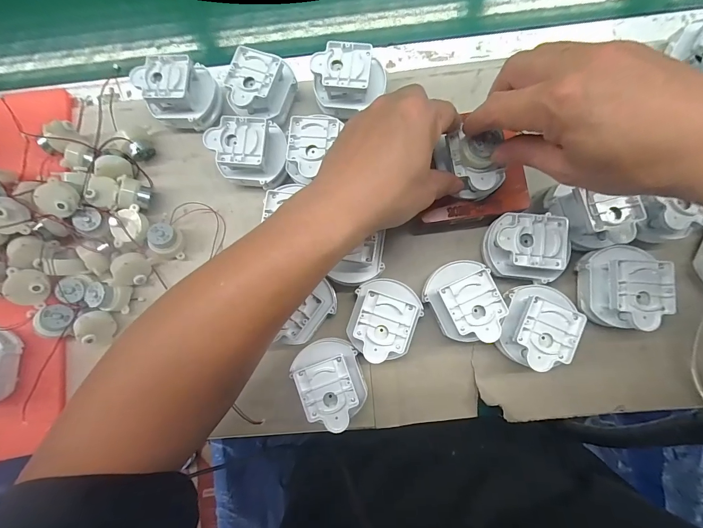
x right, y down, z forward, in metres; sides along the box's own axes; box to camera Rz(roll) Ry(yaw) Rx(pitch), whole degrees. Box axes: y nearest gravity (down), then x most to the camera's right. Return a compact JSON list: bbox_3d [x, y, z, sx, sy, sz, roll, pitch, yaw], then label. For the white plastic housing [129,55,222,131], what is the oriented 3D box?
[{"bbox_3d":[-0.170,-0.170,0.334,0.068,0.049,0.058,12,83,4],"label":"white plastic housing"}]

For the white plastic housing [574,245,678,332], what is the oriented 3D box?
[{"bbox_3d":[0.233,0.020,0.290,0.051,0.050,0.069,-2,82,2],"label":"white plastic housing"}]

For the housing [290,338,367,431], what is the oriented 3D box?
[{"bbox_3d":[-0.017,0.102,0.296,0.054,0.051,0.069,-28,82,-1],"label":"housing"}]

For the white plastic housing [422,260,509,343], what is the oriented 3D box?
[{"bbox_3d":[0.099,0.034,0.299,0.054,0.051,0.069,-30,82,-2],"label":"white plastic housing"}]

